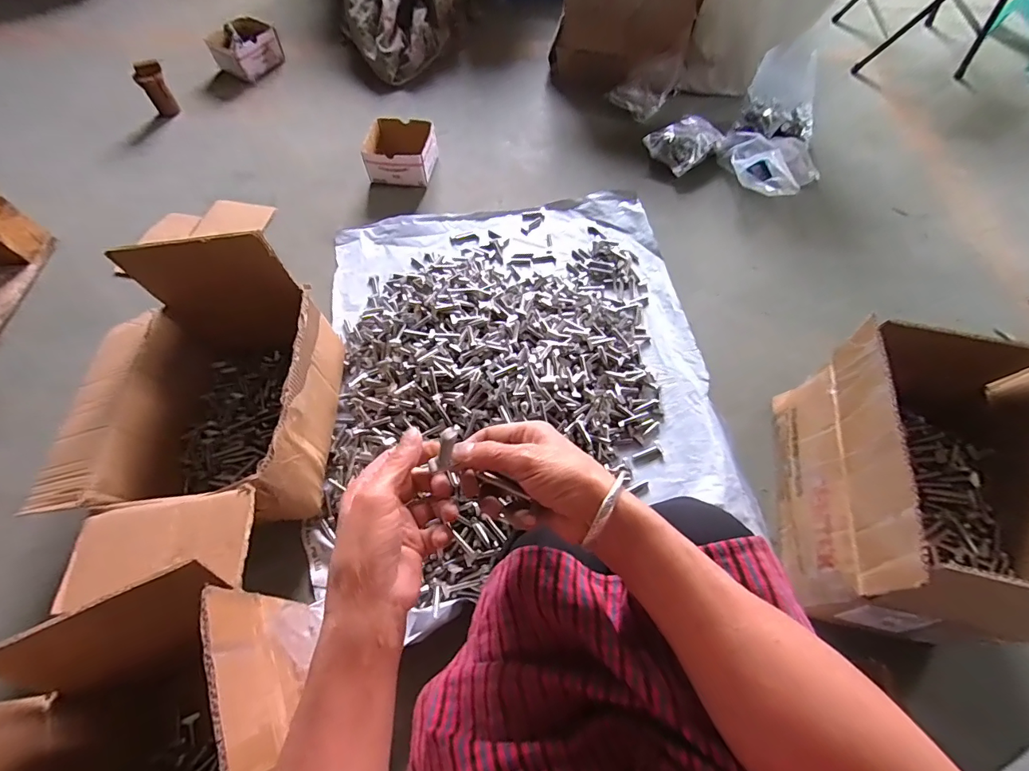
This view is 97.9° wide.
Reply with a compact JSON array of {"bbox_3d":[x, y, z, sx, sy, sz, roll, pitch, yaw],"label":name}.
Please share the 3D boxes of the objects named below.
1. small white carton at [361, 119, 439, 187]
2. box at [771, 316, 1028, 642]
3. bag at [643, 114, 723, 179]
[{"bbox_3d":[-0.278,-0.568,1.094,0.161,0.083,0.144,7,61,4],"label":"small white carton"},{"bbox_3d":[0.543,0.128,0.574,0.264,0.233,0.334,11,61,5],"label":"box"},{"bbox_3d":[0.414,-0.598,1.115,0.142,0.062,0.134,-37,67,-18],"label":"bag"}]

